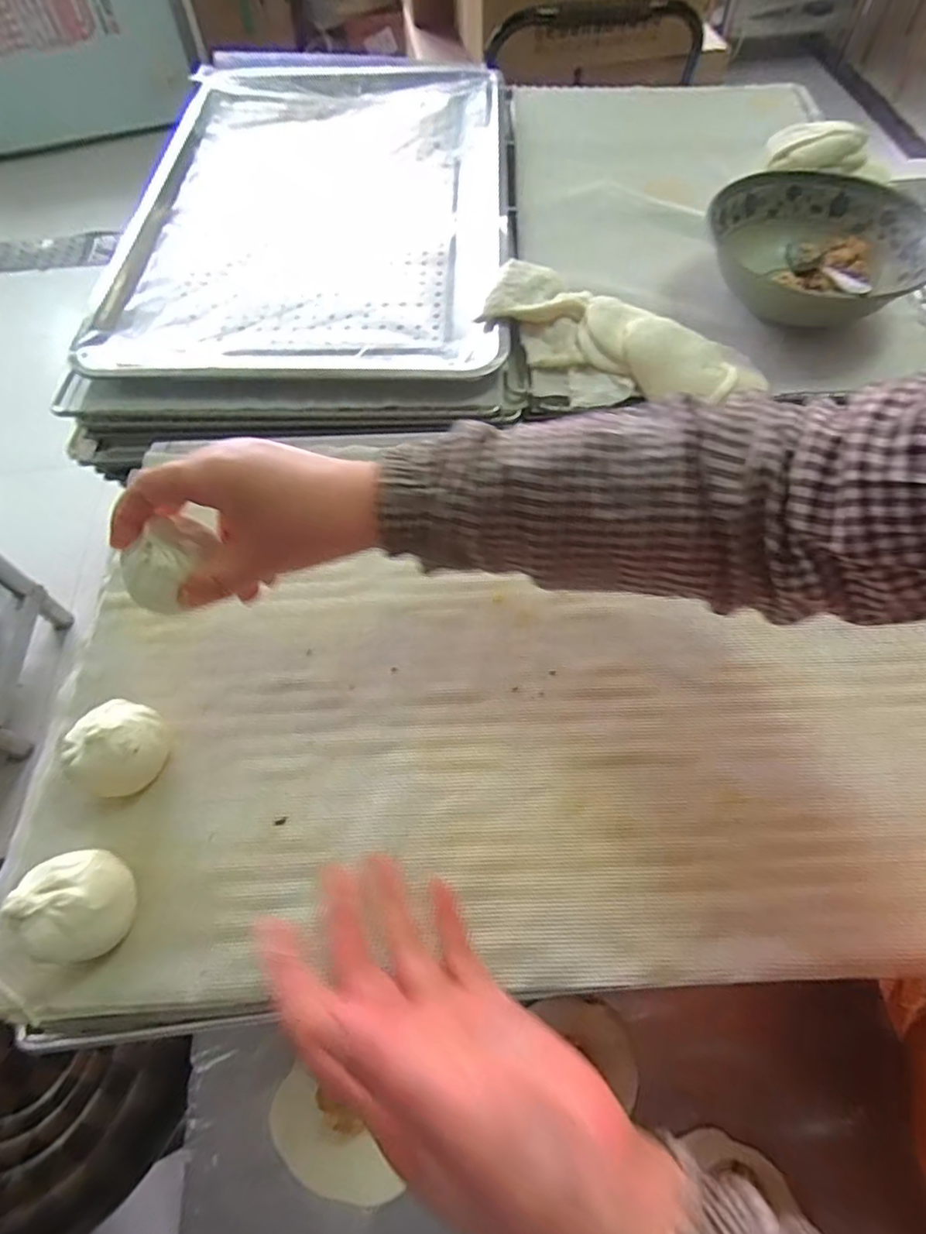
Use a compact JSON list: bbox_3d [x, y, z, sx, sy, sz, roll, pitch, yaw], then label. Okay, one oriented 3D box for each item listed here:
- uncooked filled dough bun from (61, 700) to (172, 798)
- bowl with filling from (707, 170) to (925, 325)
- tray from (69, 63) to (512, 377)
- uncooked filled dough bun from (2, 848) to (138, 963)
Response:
[{"bbox_3d":[-0.200,0.077,0.346,0.055,0.046,0.046,-34,66,-16],"label":"uncooked filled dough bun"},{"bbox_3d":[0.321,-0.338,0.552,0.179,0.063,0.167,-1,62,1],"label":"bowl with filling"},{"bbox_3d":[-0.158,-0.457,0.650,0.401,0.022,0.567,1,62,2],"label":"tray"},{"bbox_3d":[-0.196,0.148,0.307,0.047,0.046,0.049,3,62,3],"label":"uncooked filled dough bun"}]

